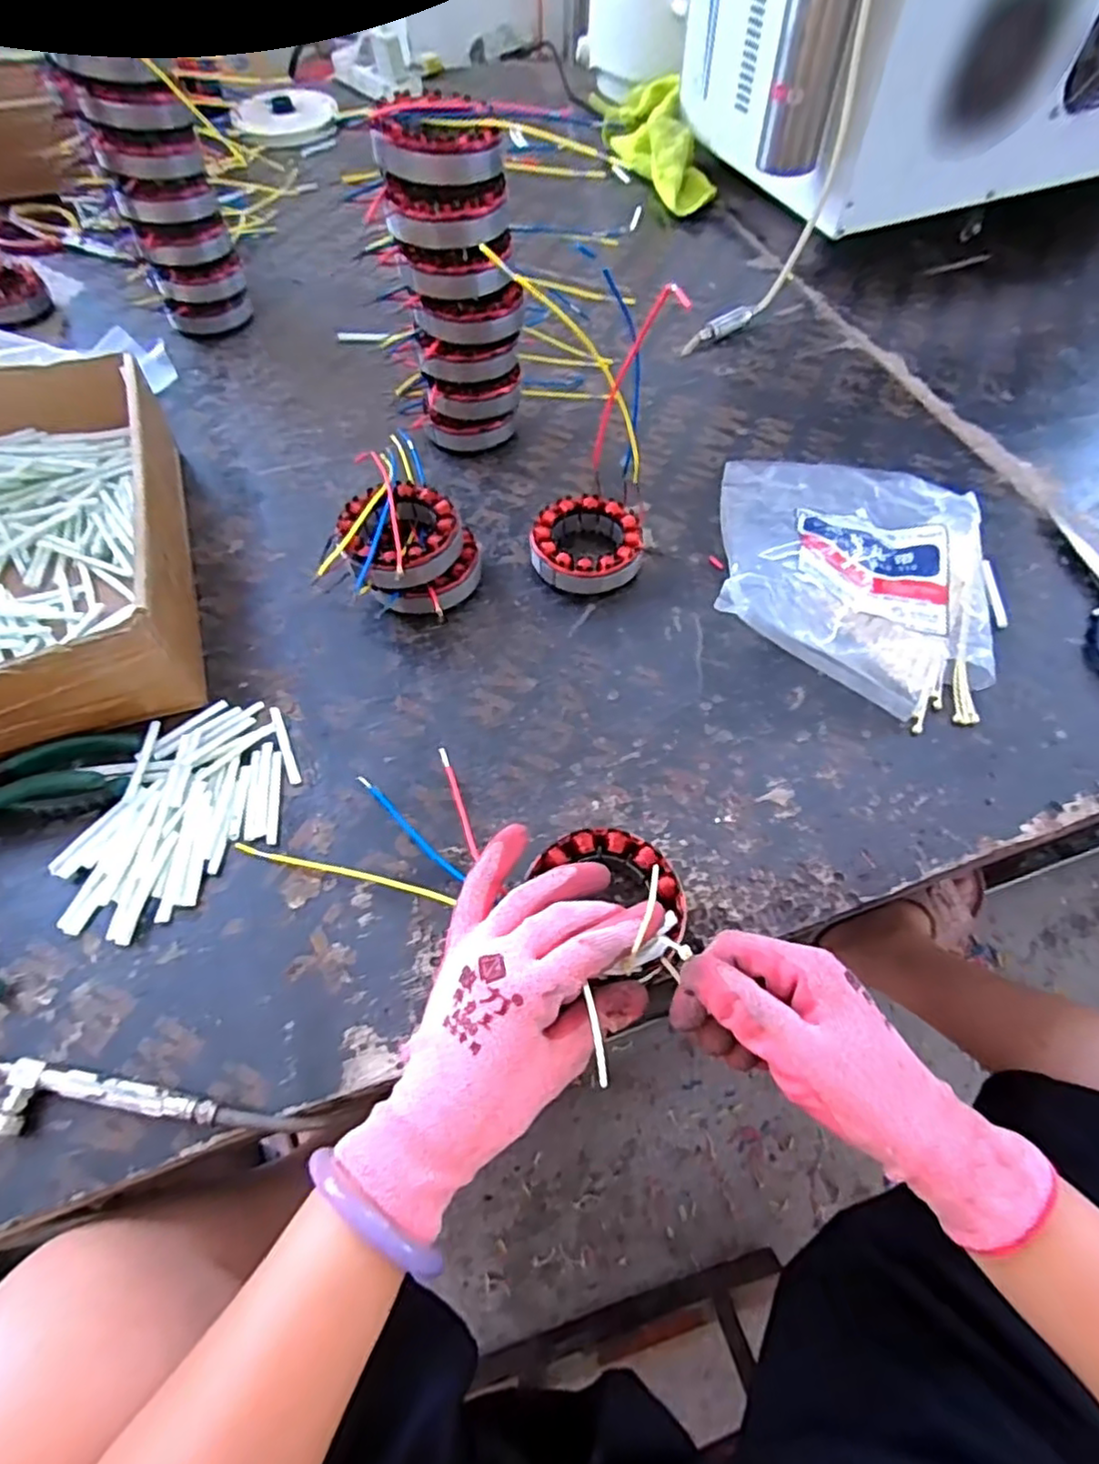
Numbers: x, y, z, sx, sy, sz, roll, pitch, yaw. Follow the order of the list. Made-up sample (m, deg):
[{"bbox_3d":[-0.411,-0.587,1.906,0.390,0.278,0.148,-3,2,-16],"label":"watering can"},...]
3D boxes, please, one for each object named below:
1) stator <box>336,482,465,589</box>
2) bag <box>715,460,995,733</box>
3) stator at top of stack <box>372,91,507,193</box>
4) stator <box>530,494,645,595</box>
[{"bbox_3d":[-0.106,-0.140,0.467,0.083,0.035,0.089,0,59,0],"label":"stator"},{"bbox_3d":[0.231,-0.138,0.486,0.196,0.066,0.251,14,60,8],"label":"bag"},{"bbox_3d":[-0.076,-0.400,0.442,0.082,0.032,0.075,-7,59,-5],"label":"stator at top of stack"},{"bbox_3d":[0.031,-0.146,0.514,0.086,0.032,0.083,6,59,3],"label":"stator"}]

